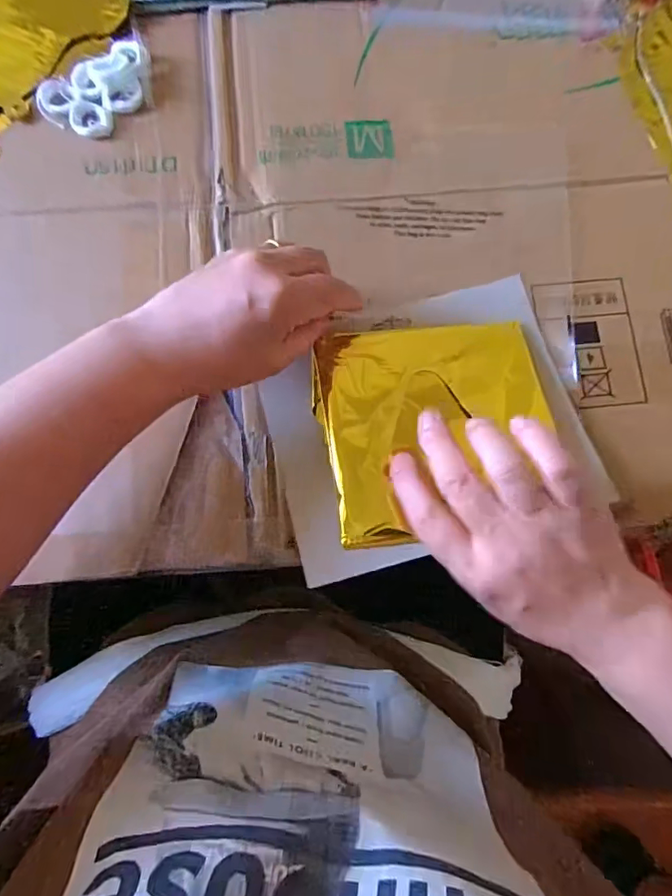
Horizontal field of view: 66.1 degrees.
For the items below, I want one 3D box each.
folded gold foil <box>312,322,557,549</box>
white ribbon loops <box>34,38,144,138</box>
[{"bbox_3d":[0.061,-0.014,0.321,0.139,0.017,0.136,-6,78,-3],"label":"folded gold foil"},{"bbox_3d":[-0.169,-0.258,0.369,0.083,0.016,0.054,-40,81,-9],"label":"white ribbon loops"}]

